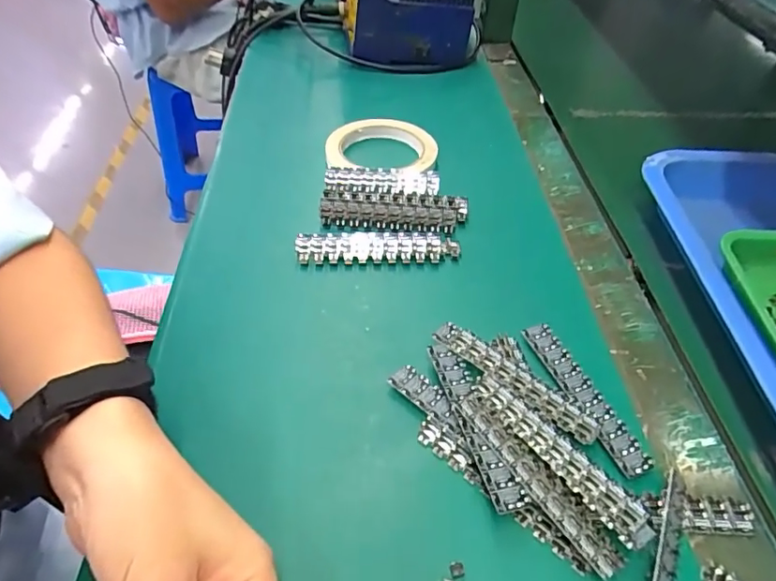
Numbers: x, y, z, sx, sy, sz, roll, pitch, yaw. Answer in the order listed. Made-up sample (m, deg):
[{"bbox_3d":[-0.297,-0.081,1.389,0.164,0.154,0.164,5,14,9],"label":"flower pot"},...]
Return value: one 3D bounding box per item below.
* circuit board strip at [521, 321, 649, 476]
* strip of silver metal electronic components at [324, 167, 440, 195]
[{"bbox_3d":[0.118,0.062,0.319,0.023,0.006,0.106,-17,49,-16],"label":"circuit board strip"},{"bbox_3d":[-0.005,-0.094,0.456,0.098,0.015,0.024,1,47,-1],"label":"strip of silver metal electronic components"}]

